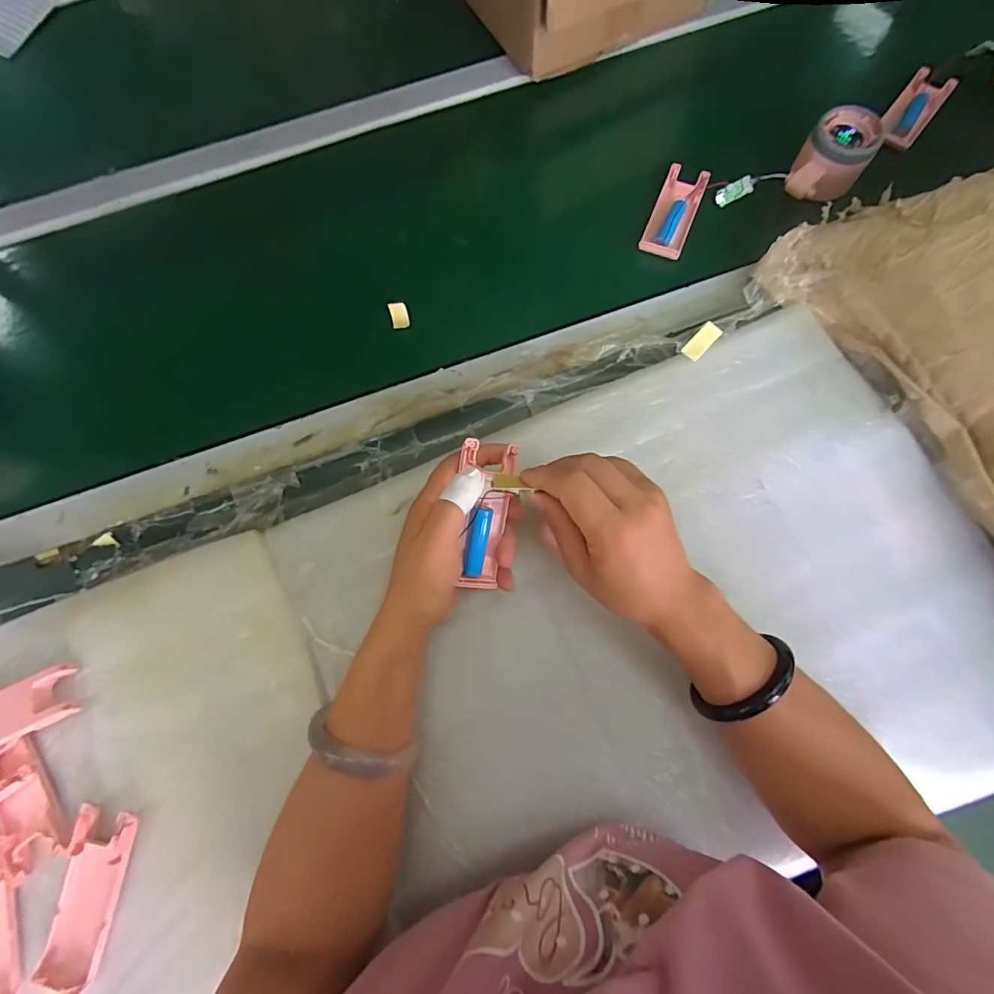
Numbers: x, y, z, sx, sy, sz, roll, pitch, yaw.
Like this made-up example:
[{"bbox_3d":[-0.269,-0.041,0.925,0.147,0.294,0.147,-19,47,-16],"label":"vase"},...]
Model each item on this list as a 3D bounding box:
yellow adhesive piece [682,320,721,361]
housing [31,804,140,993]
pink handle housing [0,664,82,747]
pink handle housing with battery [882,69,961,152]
[{"bbox_3d":[0.176,-0.133,0.424,0.017,0.004,0.035,43,94,12],"label":"yellow adhesive piece"},{"bbox_3d":[-0.276,0.271,0.333,0.042,0.016,0.106,7,74,3],"label":"housing"},{"bbox_3d":[-0.363,0.163,0.360,0.108,0.017,0.039,-25,75,-6],"label":"pink handle housing"},{"bbox_3d":[0.425,-0.394,0.500,0.038,0.019,0.089,36,78,11],"label":"pink handle housing with battery"}]

